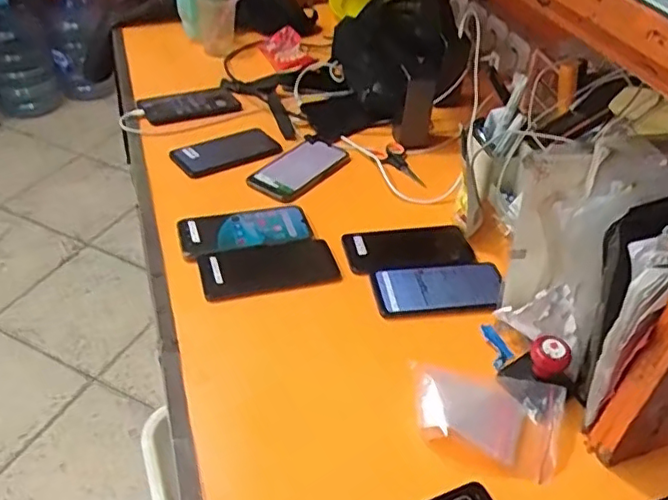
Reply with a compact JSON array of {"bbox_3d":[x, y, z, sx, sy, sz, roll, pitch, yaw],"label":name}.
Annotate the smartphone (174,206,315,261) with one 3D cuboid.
[{"bbox_3d":[-0.118,-0.029,0.811,0.165,0.017,0.080,-9,43,-15],"label":"smartphone"}]

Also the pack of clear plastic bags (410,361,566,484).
[{"bbox_3d":[0.152,0.161,0.617,0.145,0.028,0.088,18,50,6],"label":"pack of clear plastic bags"}]

